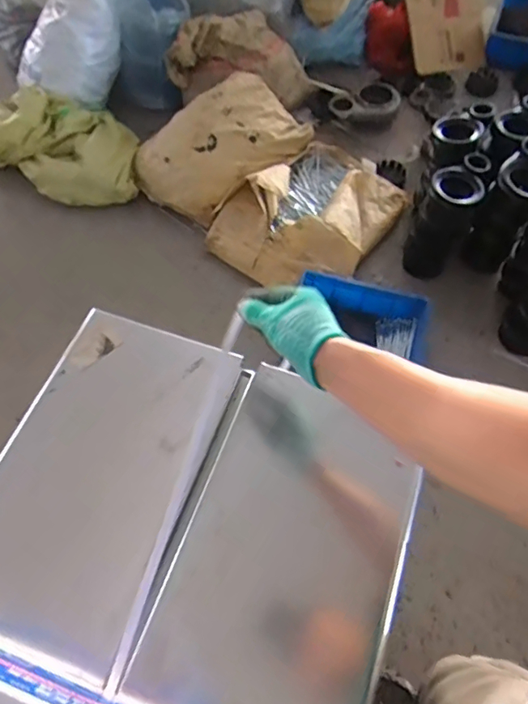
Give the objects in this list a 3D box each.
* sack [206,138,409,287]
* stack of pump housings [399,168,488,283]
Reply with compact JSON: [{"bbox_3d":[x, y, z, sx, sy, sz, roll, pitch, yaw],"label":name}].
[{"bbox_3d":[0.167,-0.502,1.746,0.471,0.155,0.602,31,66,17],"label":"sack"},{"bbox_3d":[0.564,-0.391,1.682,0.162,0.418,0.131,24,64,14],"label":"stack of pump housings"}]

